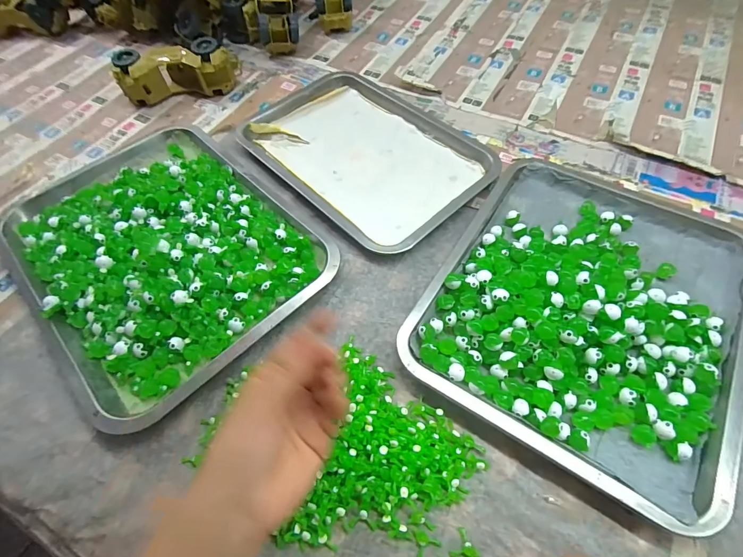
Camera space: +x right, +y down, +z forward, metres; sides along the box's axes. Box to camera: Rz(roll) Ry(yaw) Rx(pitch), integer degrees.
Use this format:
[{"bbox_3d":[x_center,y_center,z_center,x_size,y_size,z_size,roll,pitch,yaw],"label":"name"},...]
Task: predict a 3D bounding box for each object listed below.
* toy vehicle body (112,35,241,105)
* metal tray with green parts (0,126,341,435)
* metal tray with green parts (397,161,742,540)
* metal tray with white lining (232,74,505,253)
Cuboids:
[{"bbox_3d":[-0.285,-0.310,0.569,0.167,0.060,0.064,-12,58,-5],"label":"toy vehicle body"},{"bbox_3d":[-0.242,-0.052,0.419,0.266,0.033,0.371,-41,64,-21],"label":"metal tray with green parts"},{"bbox_3d":[0.205,0.013,0.358,0.261,0.036,0.313,26,62,18],"label":"metal tray with green parts"},{"bbox_3d":[-0.013,-0.171,0.498,0.216,0.024,0.317,-39,64,-20],"label":"metal tray with white lining"}]

